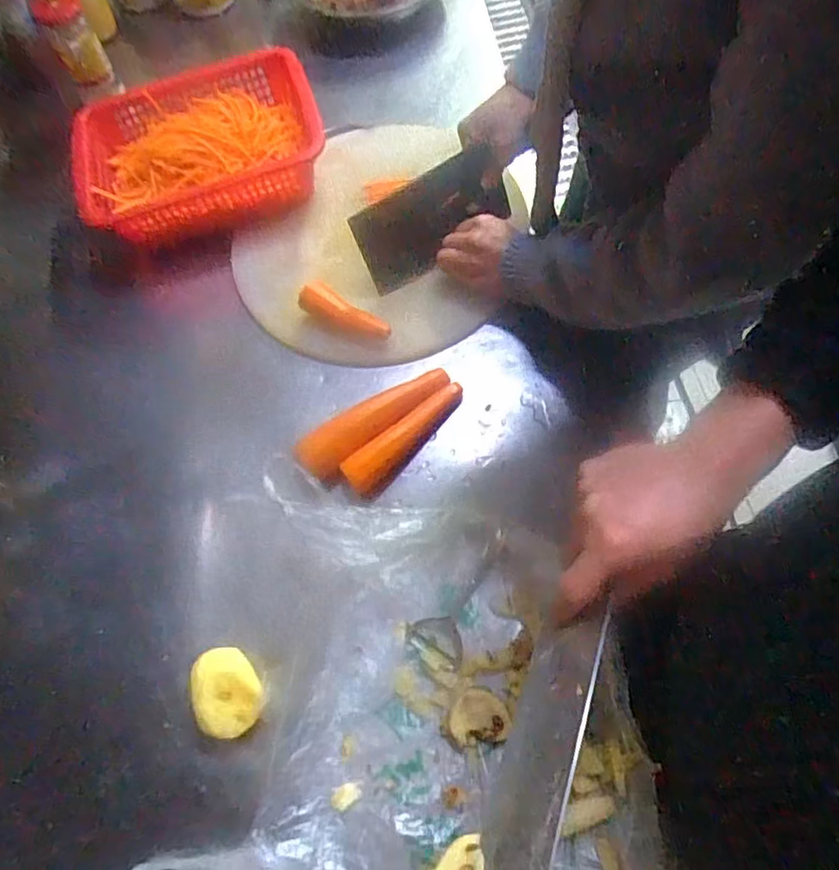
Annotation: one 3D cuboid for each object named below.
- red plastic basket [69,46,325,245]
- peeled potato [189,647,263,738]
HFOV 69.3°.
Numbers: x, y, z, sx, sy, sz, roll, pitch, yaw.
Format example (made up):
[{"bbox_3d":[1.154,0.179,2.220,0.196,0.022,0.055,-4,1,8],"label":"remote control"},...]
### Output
[{"bbox_3d":[-0.270,-0.350,0.741,0.305,0.093,0.214,-21,64,-3],"label":"red plastic basket"},{"bbox_3d":[-0.168,0.226,0.539,0.057,0.050,0.077,-29,64,-8],"label":"peeled potato"}]

